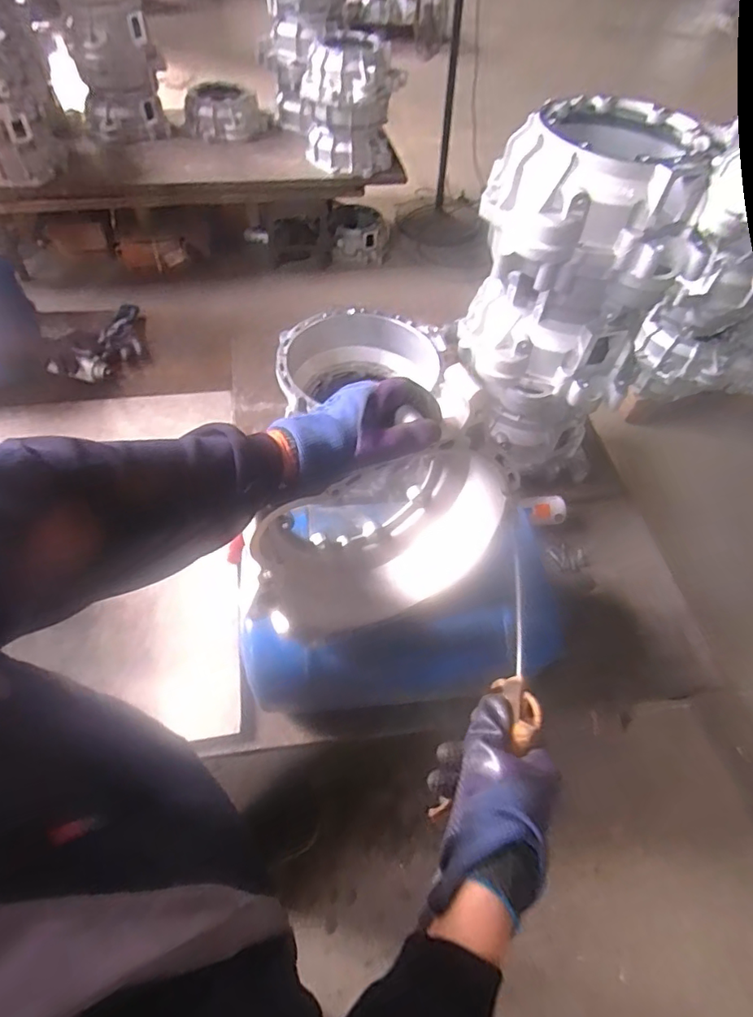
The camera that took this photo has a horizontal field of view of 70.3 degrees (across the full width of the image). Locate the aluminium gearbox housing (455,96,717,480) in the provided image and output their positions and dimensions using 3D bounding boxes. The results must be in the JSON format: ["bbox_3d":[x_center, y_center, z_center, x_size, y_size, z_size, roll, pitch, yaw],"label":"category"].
[{"bbox_3d":[0.334,-0.378,1.038,0.334,0.603,0.280,18,55,7],"label":"aluminium gearbox housing"}]

